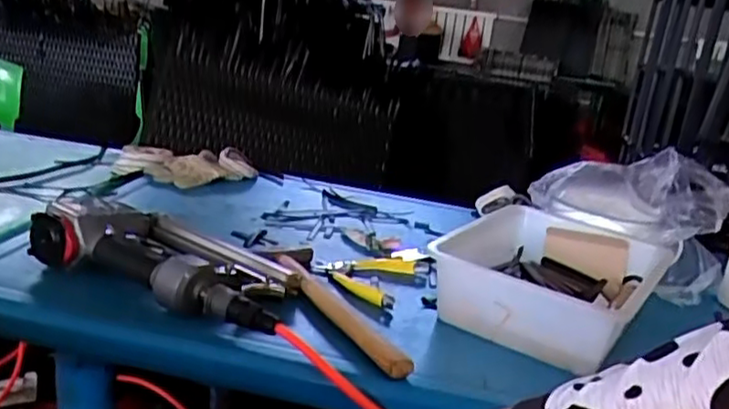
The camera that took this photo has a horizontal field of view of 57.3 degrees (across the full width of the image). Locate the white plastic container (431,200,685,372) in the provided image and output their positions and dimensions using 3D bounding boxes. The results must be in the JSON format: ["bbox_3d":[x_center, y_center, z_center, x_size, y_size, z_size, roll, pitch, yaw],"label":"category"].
[{"bbox_3d":[0.209,0.079,0.744,0.203,0.074,0.278,17,17,30],"label":"white plastic container"}]

